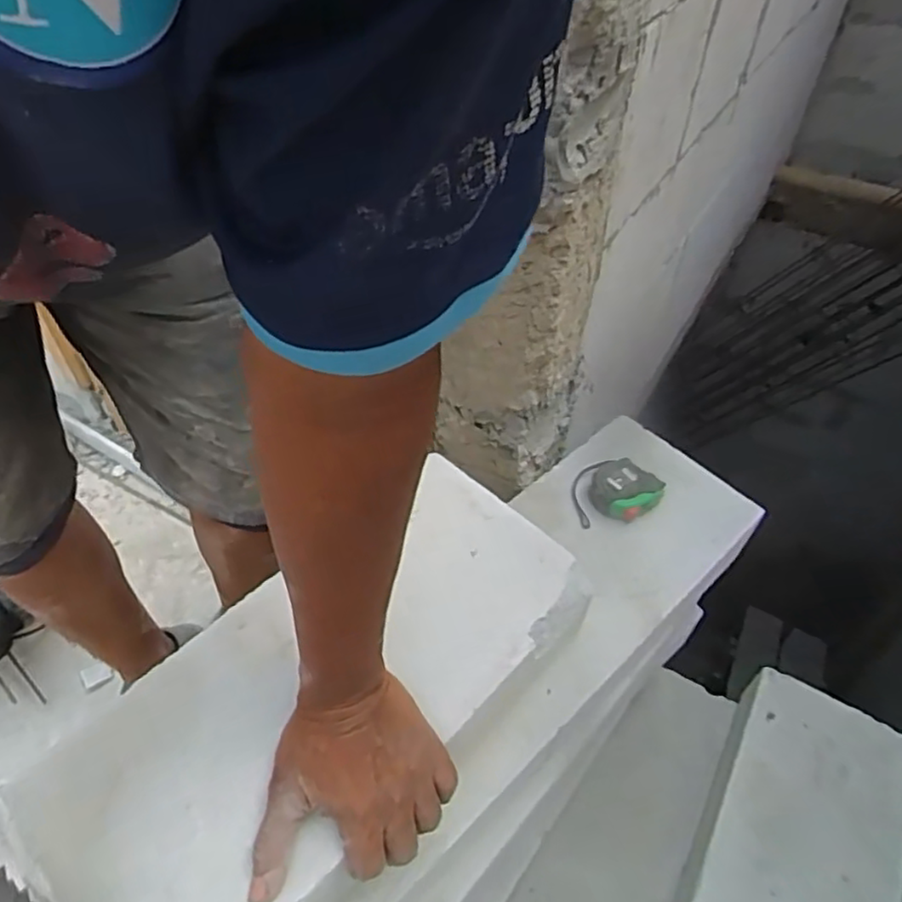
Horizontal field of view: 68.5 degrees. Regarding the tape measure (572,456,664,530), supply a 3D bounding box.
[{"bbox_3d":[0.179,0.044,0.711,0.090,0.035,0.068,1,47,1],"label":"tape measure"}]

